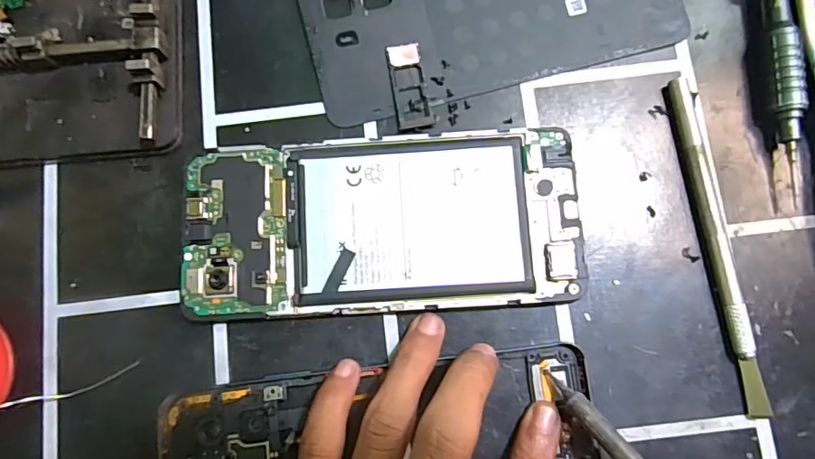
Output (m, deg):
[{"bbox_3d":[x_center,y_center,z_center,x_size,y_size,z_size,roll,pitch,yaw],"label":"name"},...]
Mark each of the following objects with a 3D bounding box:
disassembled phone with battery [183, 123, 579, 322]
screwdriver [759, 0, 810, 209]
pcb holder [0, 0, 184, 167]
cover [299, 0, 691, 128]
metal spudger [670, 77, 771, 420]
[{"bbox_3d":[-0.011,-0.003,0.219,0.161,0.008,0.073,-3,81,1],"label":"disassembled phone with battery"},{"bbox_3d":[0.160,-0.068,0.221,0.019,0.015,0.107,-3,81,1],"label":"screwdriver"},{"bbox_3d":[-0.165,-0.075,0.227,0.128,0.022,0.089,-4,81,1],"label":"pcb holder"},{"bbox_3d":[0.037,-0.100,0.235,0.162,0.005,0.073,-14,81,-1],"label":"cover"},{"bbox_3d":[0.127,0.005,0.215,0.009,0.008,0.138,-9,81,0],"label":"metal spudger"}]

